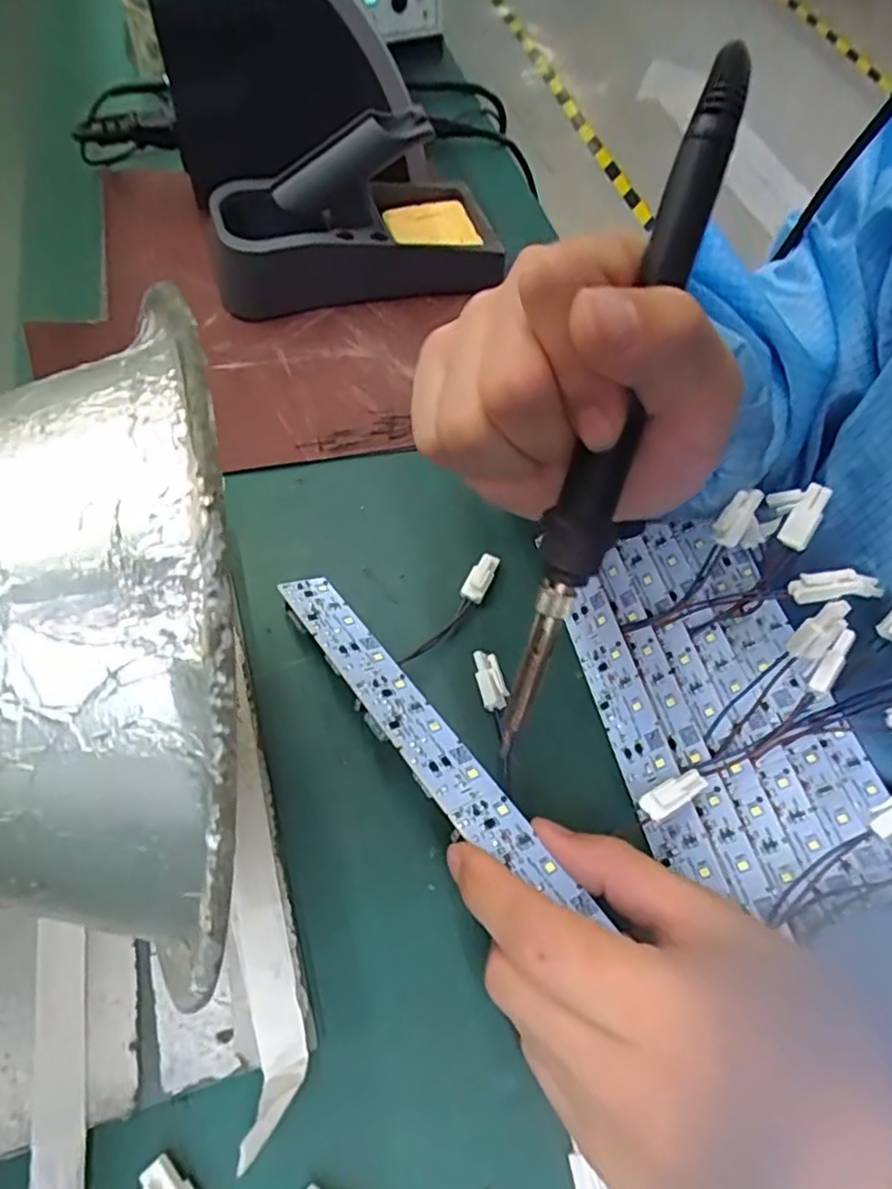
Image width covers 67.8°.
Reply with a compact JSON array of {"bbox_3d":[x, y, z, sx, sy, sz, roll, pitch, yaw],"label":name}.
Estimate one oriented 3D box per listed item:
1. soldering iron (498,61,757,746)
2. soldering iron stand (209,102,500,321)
[{"bbox_3d":[0.046,-0.042,0.185,0.017,0.013,0.191,19,108,13],"label":"soldering iron"},{"bbox_3d":[-0.055,-0.224,0.384,0.164,0.078,0.072,-15,62,-12],"label":"soldering iron stand"}]

